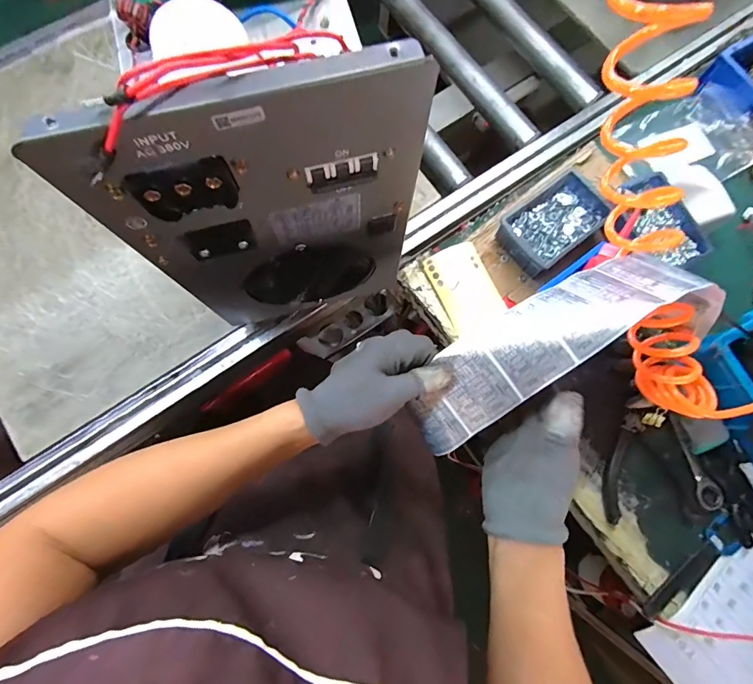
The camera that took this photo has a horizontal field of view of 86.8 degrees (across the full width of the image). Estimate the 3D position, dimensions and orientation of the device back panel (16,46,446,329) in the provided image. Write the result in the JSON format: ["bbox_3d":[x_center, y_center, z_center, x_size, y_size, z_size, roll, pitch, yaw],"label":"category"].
[{"bbox_3d":[-0.079,-0.092,0.356,0.226,0.316,0.025,-17,78,-4],"label":"device back panel"}]

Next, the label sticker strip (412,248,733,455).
[{"bbox_3d":[0.169,-0.002,0.357,0.299,0.055,0.090,-29,79,-6],"label":"label sticker strip"}]

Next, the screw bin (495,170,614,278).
[{"bbox_3d":[0.252,-0.168,0.570,0.158,0.051,0.097,-38,80,-8],"label":"screw bin"}]

